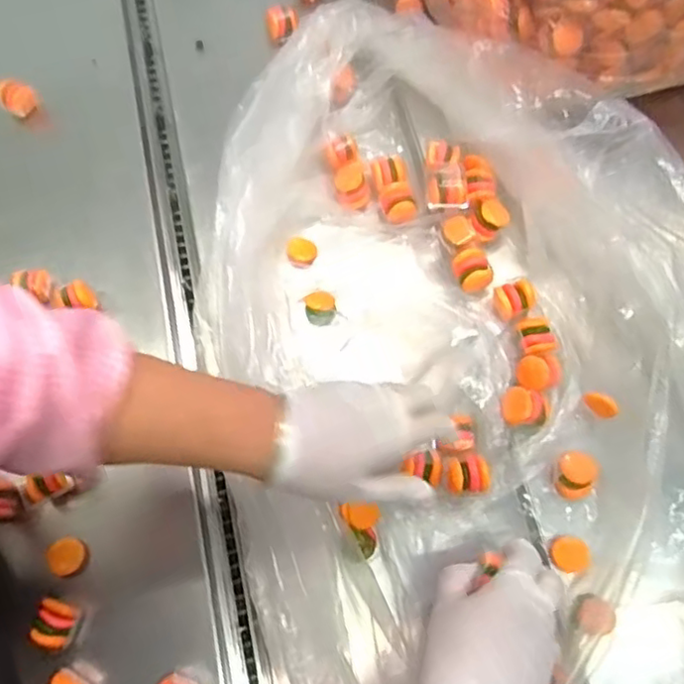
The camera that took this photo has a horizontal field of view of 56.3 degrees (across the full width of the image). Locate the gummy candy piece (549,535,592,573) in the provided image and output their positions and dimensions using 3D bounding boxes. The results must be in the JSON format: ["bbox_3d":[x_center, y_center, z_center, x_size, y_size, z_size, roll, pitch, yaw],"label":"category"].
[{"bbox_3d":[0.180,0.167,0.504,0.031,0.004,0.027,5,70,1],"label":"gummy candy piece"}]

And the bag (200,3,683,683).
[{"bbox_3d":[0.120,0.005,0.504,0.431,0.147,0.665,-13,70,-5],"label":"bag"}]

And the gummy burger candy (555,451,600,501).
[{"bbox_3d":[0.186,0.107,0.509,0.032,0.031,0.034,0,70,-1],"label":"gummy burger candy"}]

